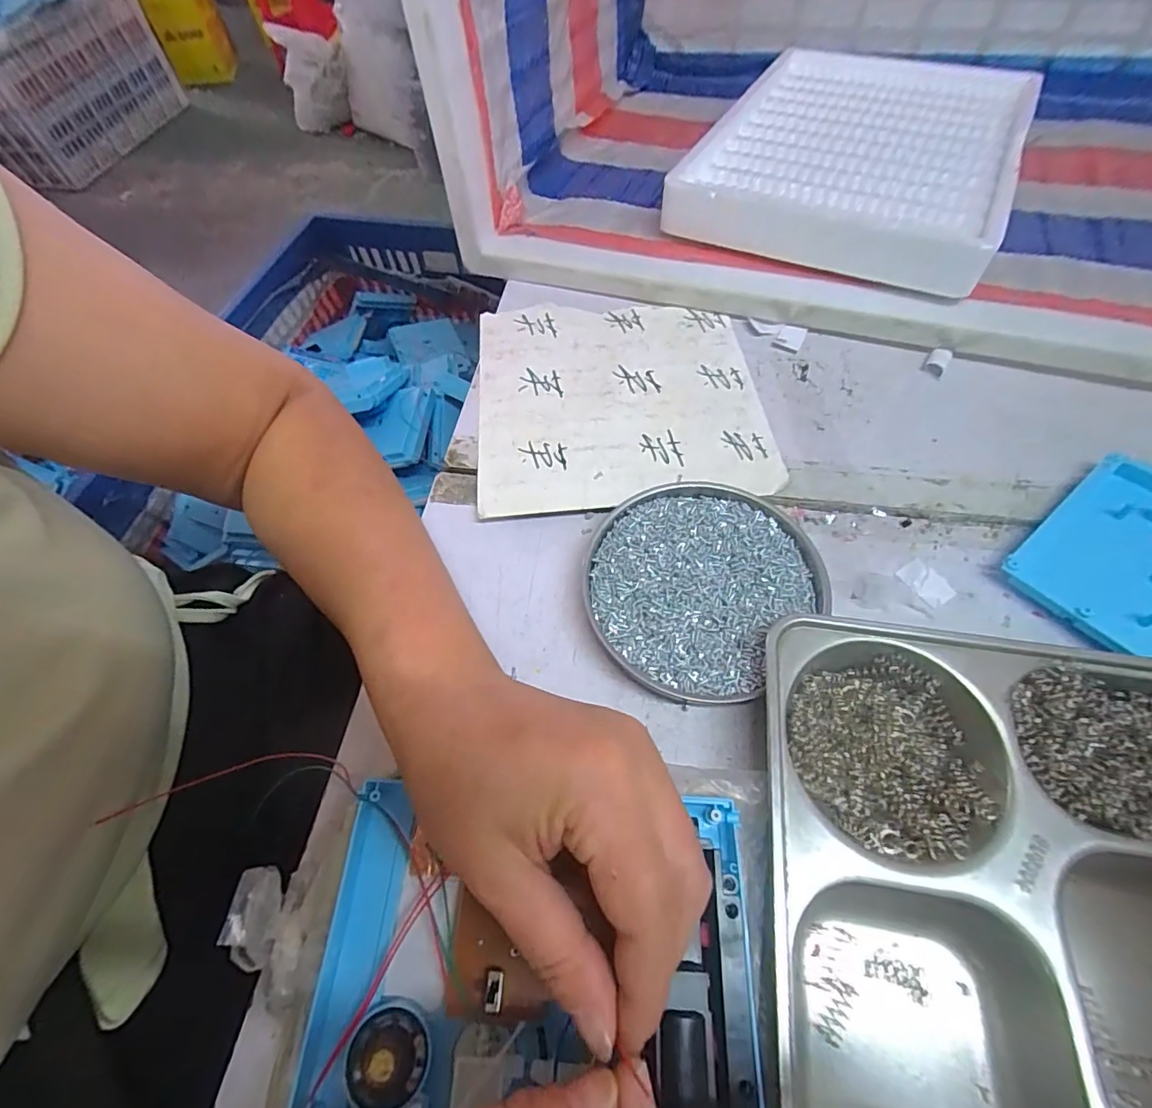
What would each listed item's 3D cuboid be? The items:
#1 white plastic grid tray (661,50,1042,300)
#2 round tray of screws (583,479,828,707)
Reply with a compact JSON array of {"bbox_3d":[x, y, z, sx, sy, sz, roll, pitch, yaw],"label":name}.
[{"bbox_3d":[0.263,-0.376,0.491,0.245,0.047,0.350,25,64,16],"label":"white plastic grid tray"},{"bbox_3d":[0.071,0.017,0.314,0.124,0.018,0.134,-1,60,2],"label":"round tray of screws"}]

